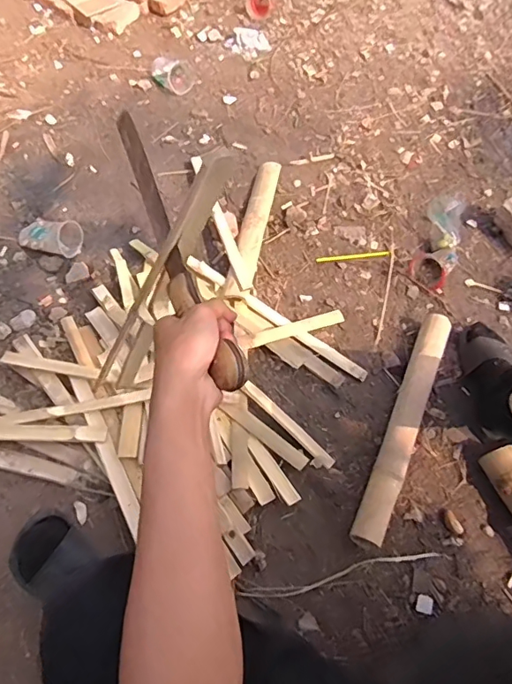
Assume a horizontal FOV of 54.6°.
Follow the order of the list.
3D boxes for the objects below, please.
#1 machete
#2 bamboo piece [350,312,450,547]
[{"bbox_3d":[-0.092,-0.105,0.515,0.034,0.047,0.368,-19,62,-12],"label":"machete"},{"bbox_3d":[0.316,0.162,1.039,0.066,0.048,0.534,23,62,11],"label":"bamboo piece"}]

